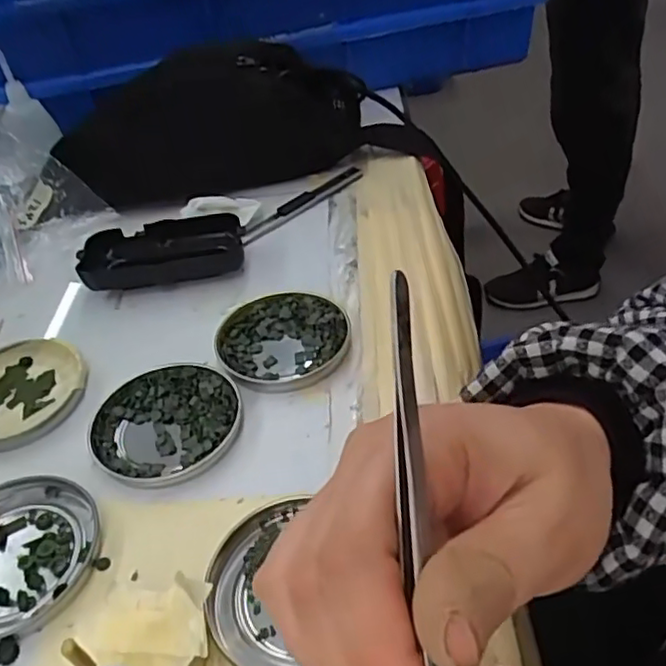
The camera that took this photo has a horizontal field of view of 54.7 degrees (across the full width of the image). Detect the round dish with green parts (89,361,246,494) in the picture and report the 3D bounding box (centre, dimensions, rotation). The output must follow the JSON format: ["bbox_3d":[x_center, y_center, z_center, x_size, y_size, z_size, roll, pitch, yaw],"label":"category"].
[{"bbox_3d":[-0.089,0.047,0.343,0.077,0.010,0.077,-4,42,4],"label":"round dish with green parts"}]

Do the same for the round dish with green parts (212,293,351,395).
[{"bbox_3d":[-0.031,0.002,0.384,0.076,0.009,0.078,-4,42,4],"label":"round dish with green parts"}]

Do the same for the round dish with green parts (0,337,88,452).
[{"bbox_3d":[-0.184,0.034,0.372,0.079,0.012,0.079,-4,42,4],"label":"round dish with green parts"}]

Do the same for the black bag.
[{"bbox_3d":[-0.077,-0.183,0.527,0.276,0.100,0.096,-14,42,-7],"label":"black bag"}]

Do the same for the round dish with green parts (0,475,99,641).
[{"bbox_3d":[-0.148,0.100,0.293,0.073,0.008,0.076,-4,42,4],"label":"round dish with green parts"}]

